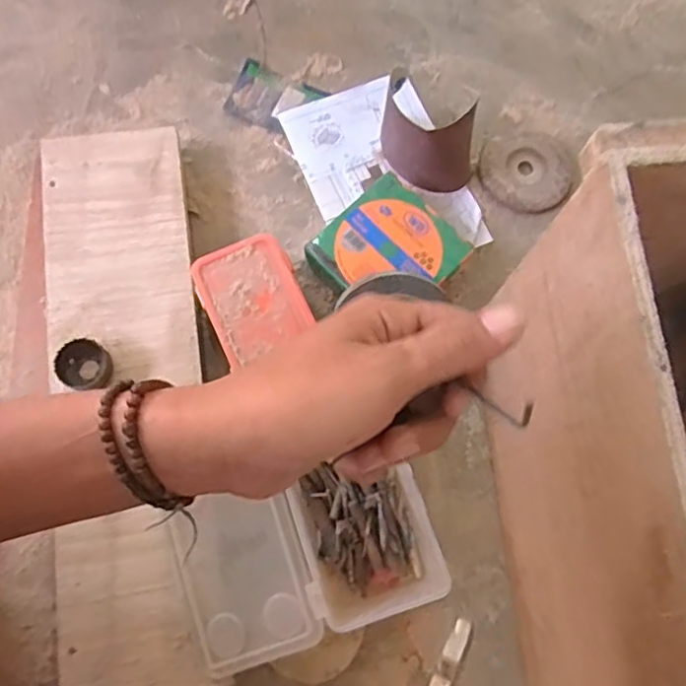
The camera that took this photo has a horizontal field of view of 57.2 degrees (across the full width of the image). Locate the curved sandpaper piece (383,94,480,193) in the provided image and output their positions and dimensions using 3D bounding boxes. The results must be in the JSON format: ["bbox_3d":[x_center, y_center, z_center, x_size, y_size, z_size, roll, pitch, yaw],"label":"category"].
[{"bbox_3d":[0.080,-0.189,0.599,0.095,0.097,0.043,21,75,3],"label":"curved sandpaper piece"}]

